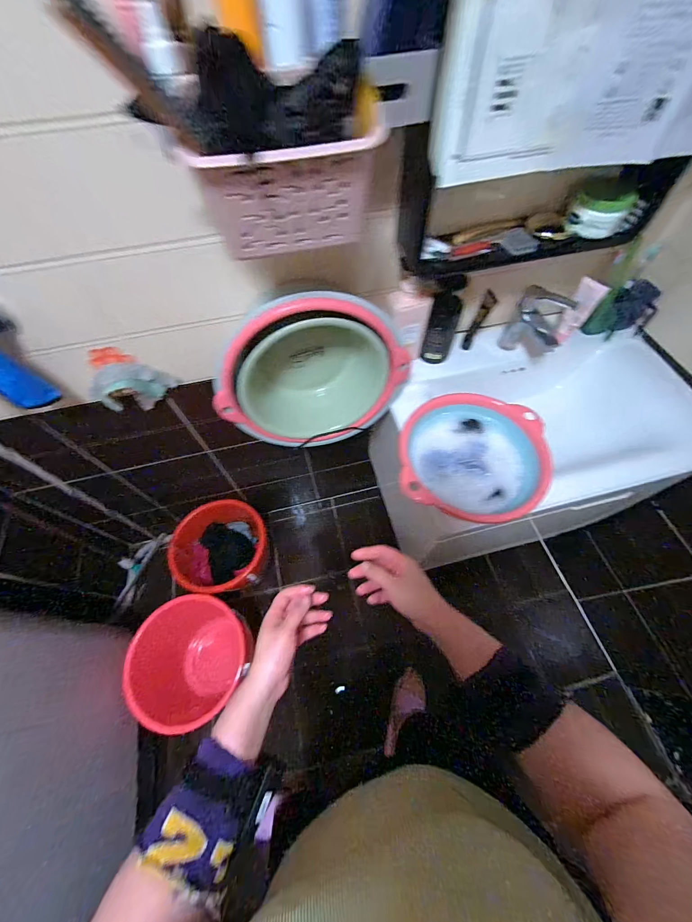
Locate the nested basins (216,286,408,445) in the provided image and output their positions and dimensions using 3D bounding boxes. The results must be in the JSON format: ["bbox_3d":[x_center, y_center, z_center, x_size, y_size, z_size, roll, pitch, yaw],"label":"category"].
[{"bbox_3d":[-0.074,-0.201,0.719,0.396,0.332,0.157,-13,61,-6],"label":"nested basins"}]

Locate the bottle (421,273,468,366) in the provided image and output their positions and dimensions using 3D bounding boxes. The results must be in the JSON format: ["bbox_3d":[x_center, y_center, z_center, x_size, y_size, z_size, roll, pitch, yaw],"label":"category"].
[{"bbox_3d":[0.223,-0.314,0.751,0.064,0.196,0.062,19,63,12],"label":"bottle"}]

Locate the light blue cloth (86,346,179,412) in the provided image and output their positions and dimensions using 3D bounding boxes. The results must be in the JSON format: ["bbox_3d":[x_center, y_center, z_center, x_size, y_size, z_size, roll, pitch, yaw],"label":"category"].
[{"bbox_3d":[-0.478,-0.172,0.715,0.180,0.129,0.060,-13,61,-5],"label":"light blue cloth"}]

